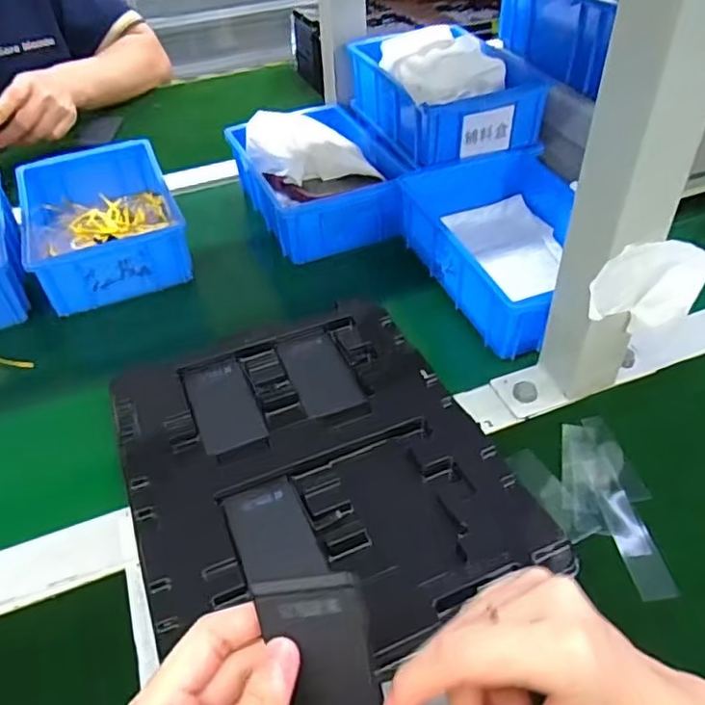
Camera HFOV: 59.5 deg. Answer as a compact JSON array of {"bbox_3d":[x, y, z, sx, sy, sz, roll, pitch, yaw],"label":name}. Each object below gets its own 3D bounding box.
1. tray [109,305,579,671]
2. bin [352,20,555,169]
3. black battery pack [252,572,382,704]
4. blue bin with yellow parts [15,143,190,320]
[{"bbox_3d":[-0.031,0.067,0.402,0.220,0.019,0.268,-19,46,-16],"label":"tray"},{"bbox_3d":[0.100,-0.273,0.644,0.152,0.072,0.208,-17,45,-14],"label":"bin"},{"bbox_3d":[-0.010,0.131,0.244,0.045,0.084,0.005,-14,-2,22],"label":"black battery pack"},{"bbox_3d":[-0.248,-0.132,0.605,0.136,0.056,0.206,-19,46,-16],"label":"blue bin with yellow parts"}]

